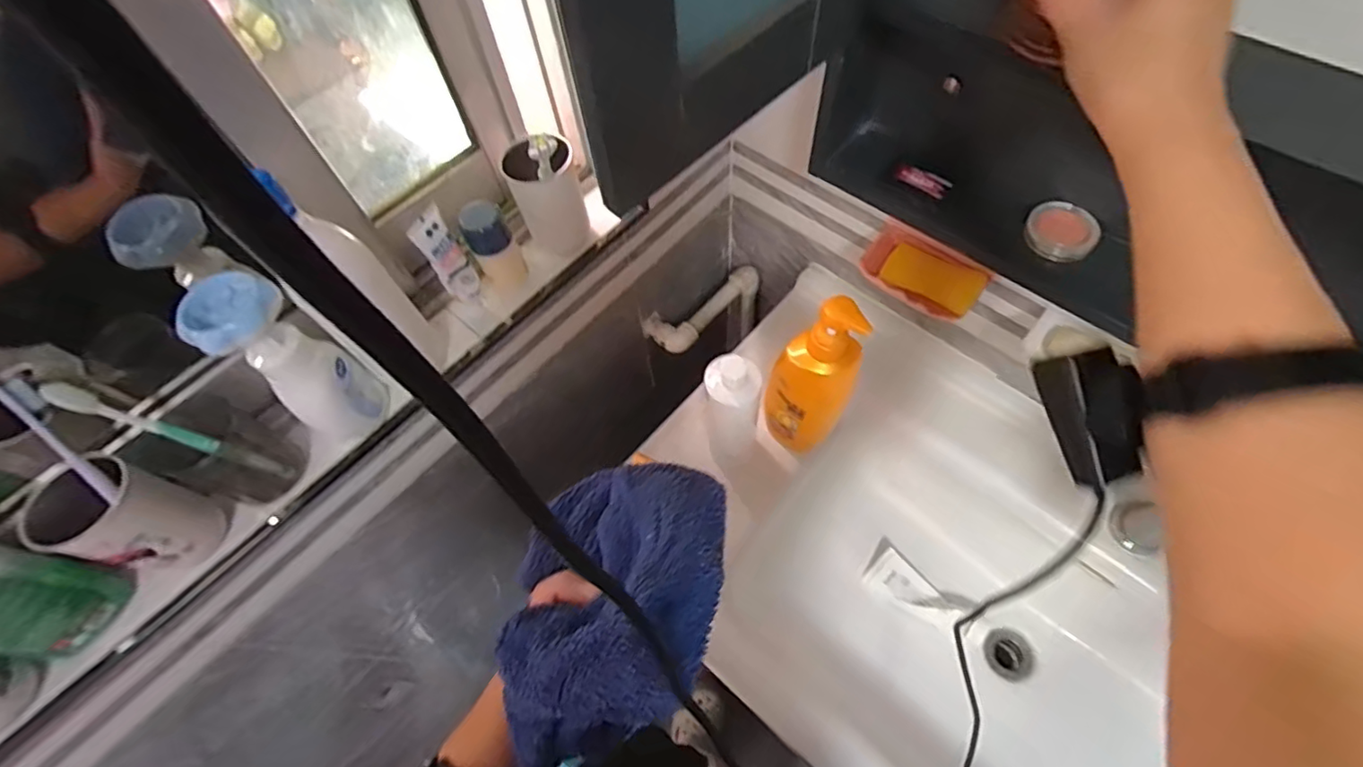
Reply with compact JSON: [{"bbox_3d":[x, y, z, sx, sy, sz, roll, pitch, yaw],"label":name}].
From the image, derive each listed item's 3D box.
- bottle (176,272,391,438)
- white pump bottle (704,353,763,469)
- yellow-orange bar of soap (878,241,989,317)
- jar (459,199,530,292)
[{"bbox_3d":[-0.345,-0.020,0.511,0.079,0.172,0.068,32,68,18],"label":"bottle"},{"bbox_3d":[0.056,0.032,0.623,0.056,0.155,0.059,2,62,5],"label":"white pump bottle"},{"bbox_3d":[0.281,-0.116,0.645,0.103,0.025,0.053,33,90,21],"label":"yellow-orange bar of soap"},{"bbox_3d":[-0.207,-0.152,0.635,0.048,0.098,0.048,-1,62,3],"label":"jar"}]

